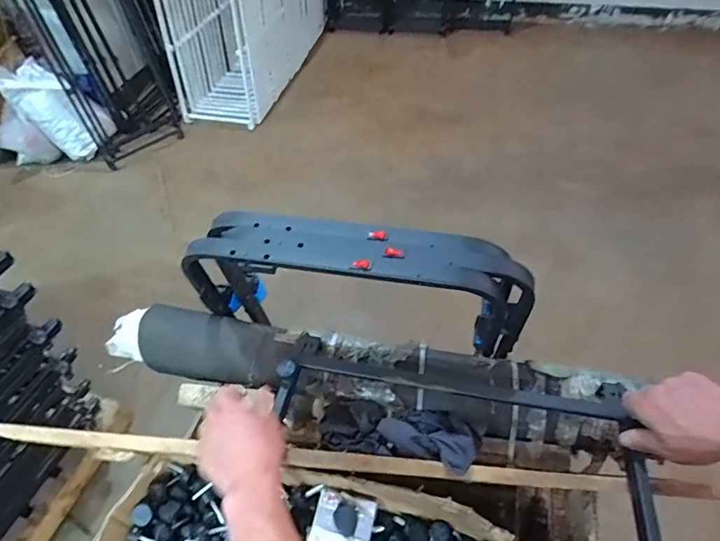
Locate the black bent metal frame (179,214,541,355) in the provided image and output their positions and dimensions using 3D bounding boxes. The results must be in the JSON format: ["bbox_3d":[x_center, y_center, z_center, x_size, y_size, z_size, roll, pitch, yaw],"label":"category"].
[{"bbox_3d":[-0.007,0.040,0.711,0.514,0.232,0.105,10,48,10],"label":"black bent metal frame"}]

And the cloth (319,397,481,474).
[{"bbox_3d":[0.056,0.237,0.666,0.227,0.053,0.081,9,48,10],"label":"cloth"}]

